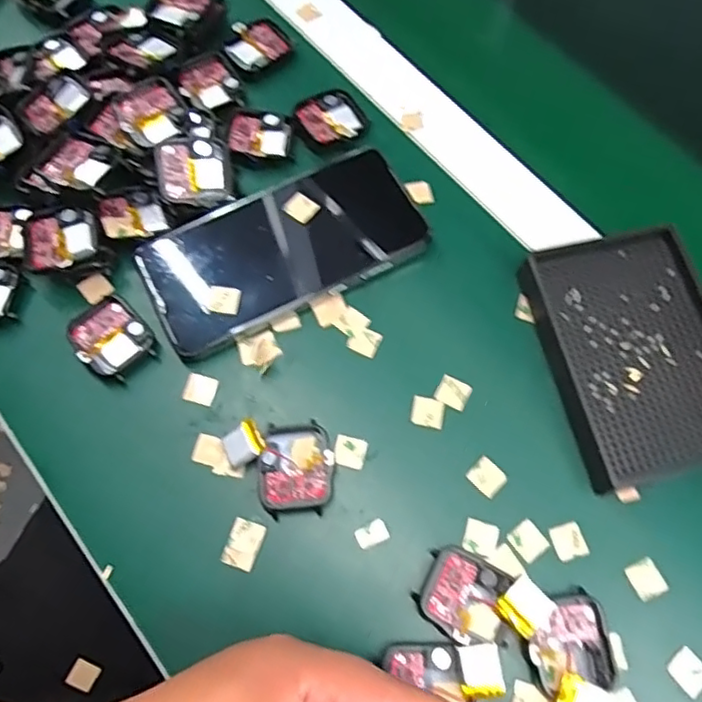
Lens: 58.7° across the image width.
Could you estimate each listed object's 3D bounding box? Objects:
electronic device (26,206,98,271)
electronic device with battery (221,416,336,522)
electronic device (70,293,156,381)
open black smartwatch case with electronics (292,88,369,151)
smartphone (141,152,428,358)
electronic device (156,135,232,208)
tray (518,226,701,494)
[{"bbox_3d":[-0.165,-0.062,0.362,0.038,0.020,0.037,-7,69,-4],"label":"electronic device"},{"bbox_3d":[-0.037,0.060,0.326,0.055,0.015,0.045,-1,69,-2],"label":"electronic device with battery"},{"bbox_3d":[-0.135,-0.009,0.349,0.038,0.006,0.045,-42,76,-15],"label":"electronic device"},{"bbox_3d":[-0.013,-0.151,0.405,0.043,0.008,0.038,-35,74,-13],"label":"open black smartwatch case with electronics"},{"bbox_3d":[-0.040,-0.062,0.368,0.159,0.016,0.077,-26,72,-11],"label":"smartphone"},{"bbox_3d":[-0.093,-0.107,0.370,0.041,0.006,0.039,-7,102,-24],"label":"electronic device"},{"bbox_3d":[0.157,0.001,0.347,0.093,0.027,0.135,-12,70,-6],"label":"tray"}]

